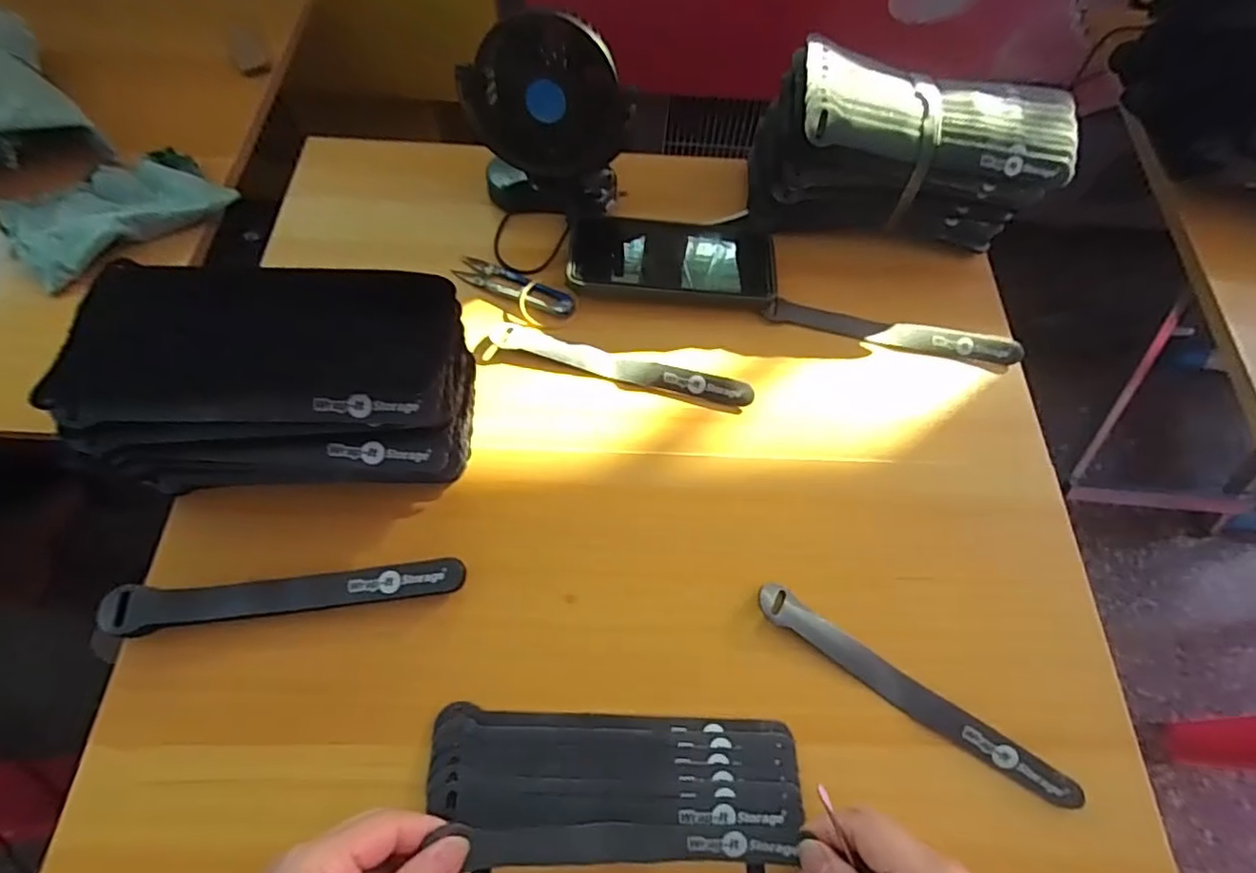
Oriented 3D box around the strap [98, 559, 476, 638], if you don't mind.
[{"bbox_3d":[-0.197,0.091,0.351,0.194,0.010,0.025,-6,71,-8],"label":"strap"}]

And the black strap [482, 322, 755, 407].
[{"bbox_3d":[-0.007,-0.054,0.441,0.195,0.008,0.028,13,65,4],"label":"black strap"}]

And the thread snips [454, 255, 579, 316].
[{"bbox_3d":[-0.089,-0.118,0.472,0.101,0.006,0.026,23,66,8],"label":"thread snips"}]

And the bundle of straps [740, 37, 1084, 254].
[{"bbox_3d":[0.214,-0.222,0.469,0.220,0.097,0.088,4,65,-1],"label":"bundle of straps"}]

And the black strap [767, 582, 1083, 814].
[{"bbox_3d":[0.163,0.148,0.349,0.193,0.011,0.020,33,68,13],"label":"black strap"}]

